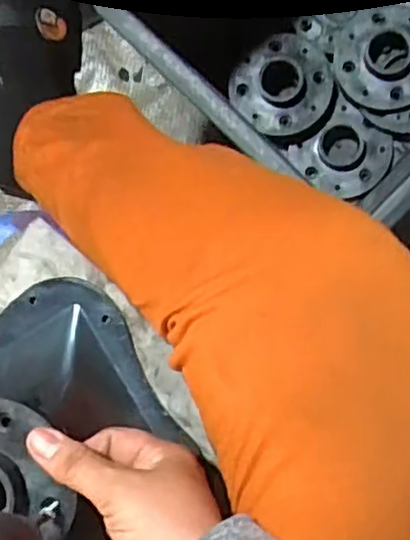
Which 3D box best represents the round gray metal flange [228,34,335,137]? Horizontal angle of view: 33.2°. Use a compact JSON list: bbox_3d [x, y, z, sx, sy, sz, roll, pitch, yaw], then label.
[{"bbox_3d":[0.073,-0.176,0.653,0.094,0.026,0.092,0,89,5],"label":"round gray metal flange"}]

